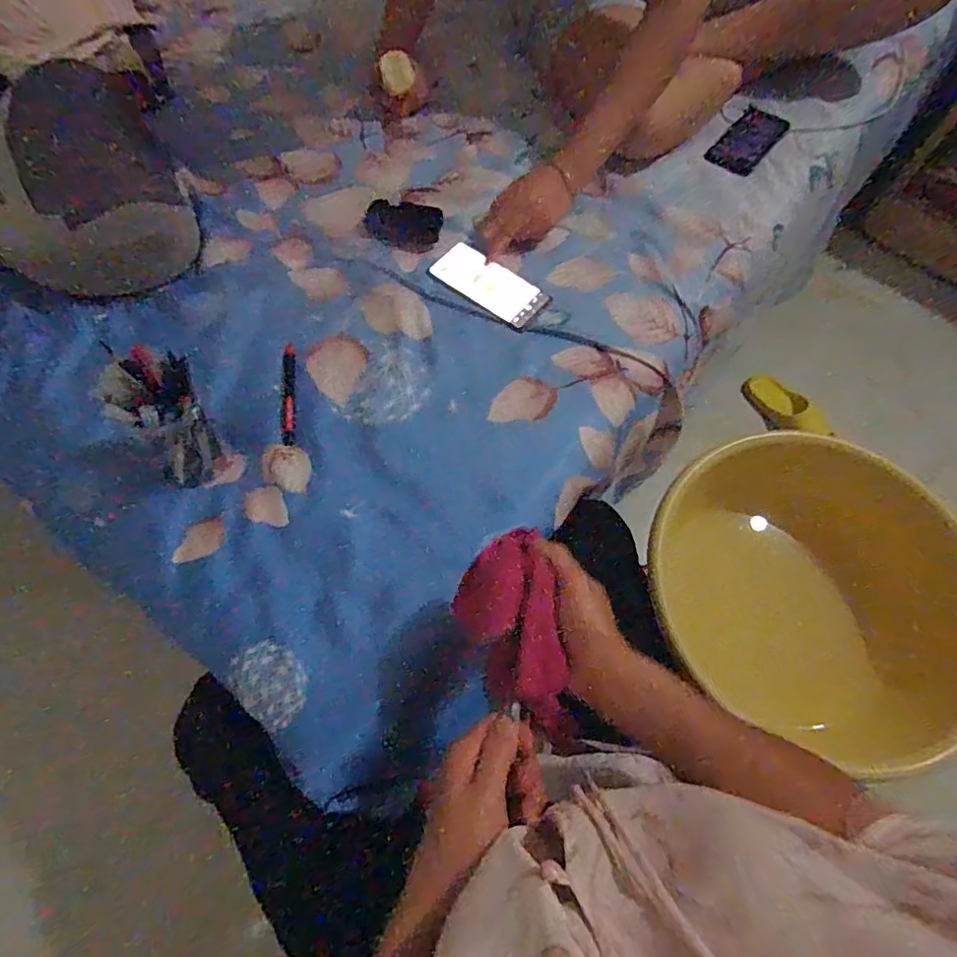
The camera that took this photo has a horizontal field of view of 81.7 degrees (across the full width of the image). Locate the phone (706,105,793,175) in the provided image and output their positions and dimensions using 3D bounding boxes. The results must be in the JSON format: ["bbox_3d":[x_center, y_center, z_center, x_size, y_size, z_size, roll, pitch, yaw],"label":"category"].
[{"bbox_3d":[0.448,-0.561,0.914,0.075,0.013,0.187,36,69,14],"label":"phone"}]

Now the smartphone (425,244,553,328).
[{"bbox_3d":[0.014,-0.265,0.755,0.163,0.009,0.072,38,69,15],"label":"smartphone"}]

